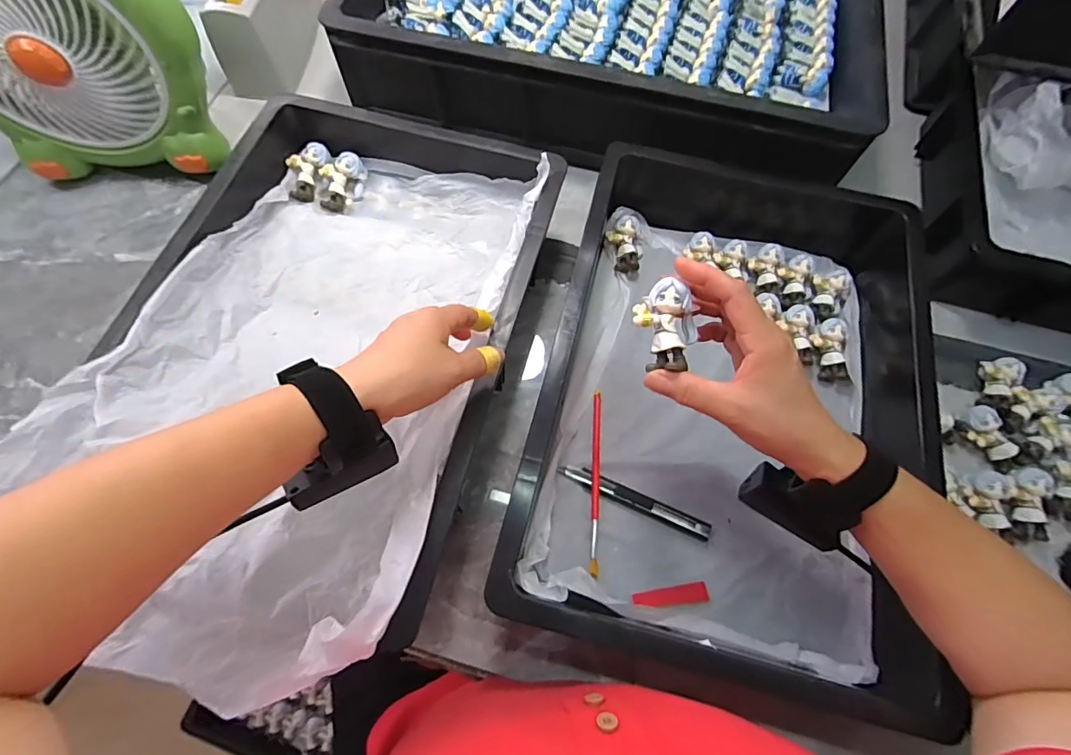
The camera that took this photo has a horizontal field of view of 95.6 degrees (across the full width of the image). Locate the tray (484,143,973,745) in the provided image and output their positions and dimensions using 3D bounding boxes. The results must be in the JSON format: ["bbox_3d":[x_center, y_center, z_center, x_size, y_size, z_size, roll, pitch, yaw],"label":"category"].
[{"bbox_3d":[0.177,-0.010,0.443,0.313,0.100,0.486,14,67,4],"label":"tray"}]

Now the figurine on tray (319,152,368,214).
[{"bbox_3d":[-0.211,-0.209,0.523,0.039,0.029,0.060,15,67,5],"label":"figurine on tray"}]

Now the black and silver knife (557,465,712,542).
[{"bbox_3d":[0.087,0.109,0.433,0.139,0.008,0.015,24,68,8],"label":"black and silver knife"}]

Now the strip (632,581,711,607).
[{"bbox_3d":[0.112,0.181,0.402,0.064,0.005,0.015,-6,67,-4],"label":"strip"}]

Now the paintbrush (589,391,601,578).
[{"bbox_3d":[0.054,0.090,0.437,0.008,0.011,0.163,4,67,0],"label":"paintbrush"}]

